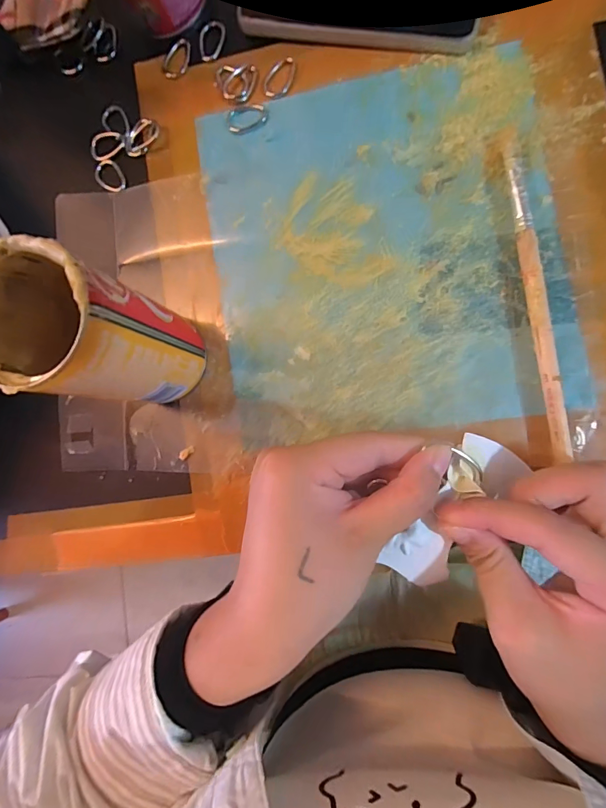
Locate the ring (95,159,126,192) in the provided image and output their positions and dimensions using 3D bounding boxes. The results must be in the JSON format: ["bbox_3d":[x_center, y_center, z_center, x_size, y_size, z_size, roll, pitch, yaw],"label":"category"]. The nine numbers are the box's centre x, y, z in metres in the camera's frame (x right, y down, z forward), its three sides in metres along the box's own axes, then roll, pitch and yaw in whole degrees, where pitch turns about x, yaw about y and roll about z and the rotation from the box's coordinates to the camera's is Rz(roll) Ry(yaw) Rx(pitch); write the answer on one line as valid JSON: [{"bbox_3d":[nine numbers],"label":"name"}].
[{"bbox_3d":[-0.142,-0.166,0.289,0.018,0.004,0.026,-39,82,6],"label":"ring"}]

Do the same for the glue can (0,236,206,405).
[{"bbox_3d":[-0.103,-0.033,0.214,0.055,0.125,0.057,0,87,9],"label":"glue can"}]

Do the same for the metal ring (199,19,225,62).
[{"bbox_3d":[-0.067,-0.262,0.285,0.017,0.005,0.029,19,91,9],"label":"metal ring"}]

